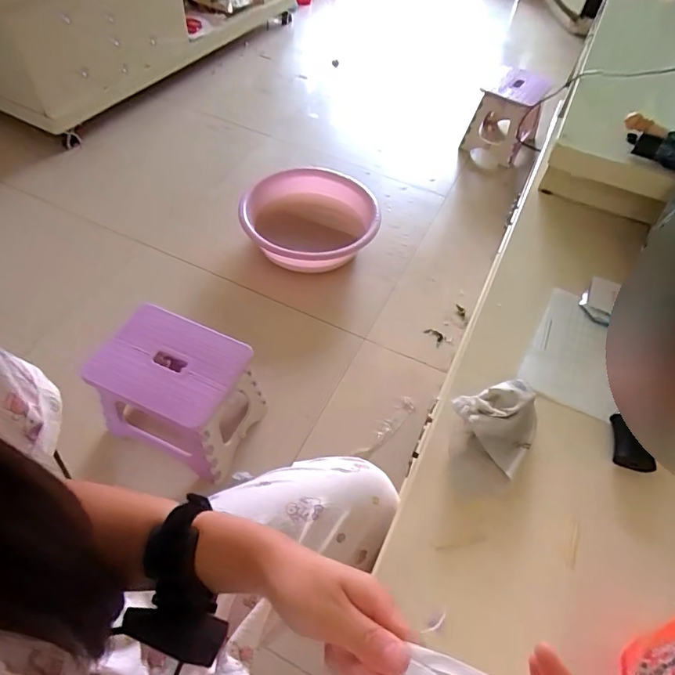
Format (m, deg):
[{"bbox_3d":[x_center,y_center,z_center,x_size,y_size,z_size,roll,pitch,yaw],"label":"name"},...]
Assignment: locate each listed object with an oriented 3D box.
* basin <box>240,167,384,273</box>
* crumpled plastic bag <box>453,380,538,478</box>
[{"bbox_3d":[-0.060,-0.280,1.200,0.315,0.138,0.320,1,53,-1],"label":"basin"},{"bbox_3d":[0.215,0.102,0.608,0.114,0.044,0.105,-32,62,-25],"label":"crumpled plastic bag"}]

